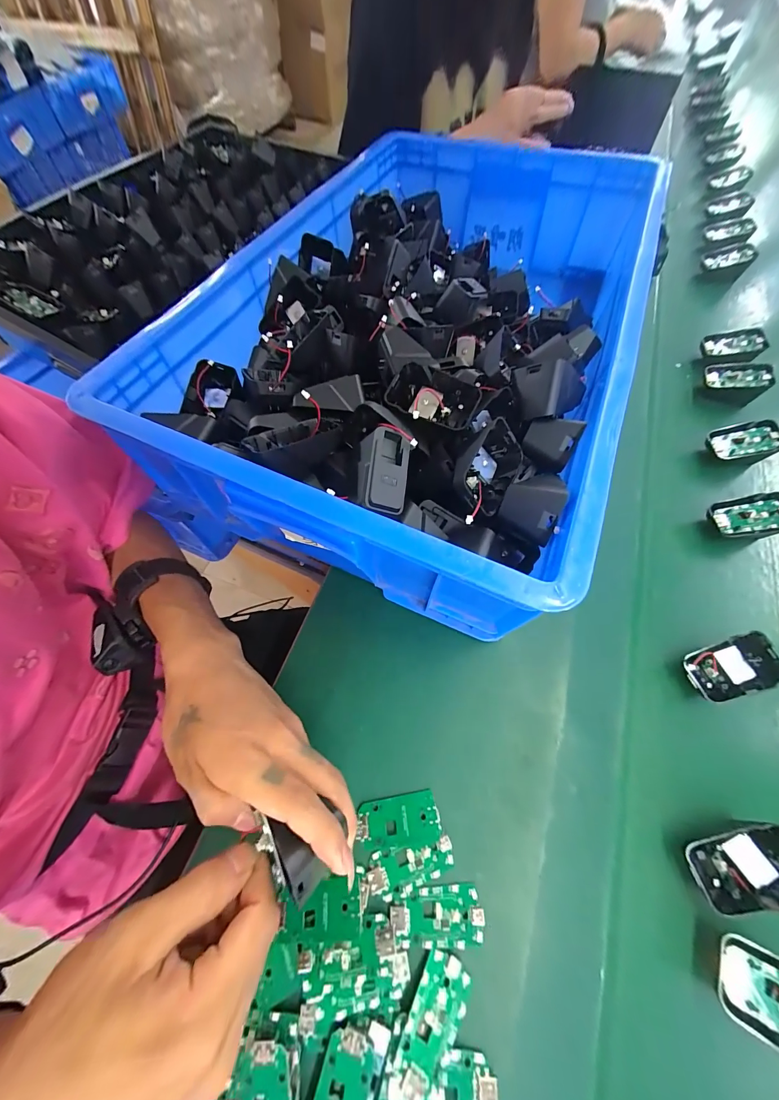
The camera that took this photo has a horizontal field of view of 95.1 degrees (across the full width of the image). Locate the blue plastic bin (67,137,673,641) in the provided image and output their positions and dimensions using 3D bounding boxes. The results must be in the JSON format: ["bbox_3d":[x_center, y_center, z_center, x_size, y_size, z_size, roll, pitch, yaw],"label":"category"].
[{"bbox_3d":[0.037,-0.247,0.412,0.392,0.152,0.605,21,66,8],"label":"blue plastic bin"}]

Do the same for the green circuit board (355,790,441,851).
[{"bbox_3d":[0.007,0.209,0.273,0.062,0.004,0.032,-8,66,-5],"label":"green circuit board"}]

